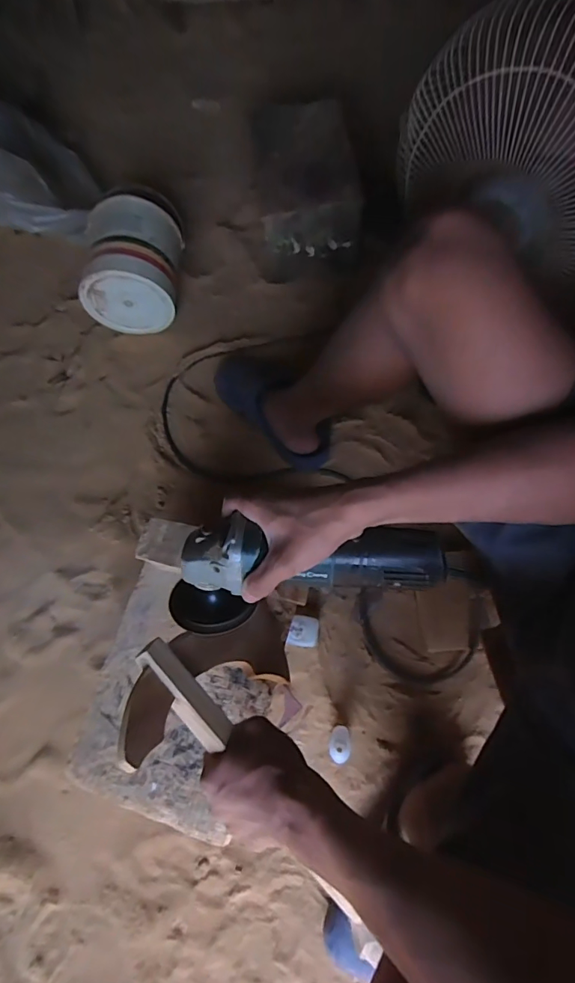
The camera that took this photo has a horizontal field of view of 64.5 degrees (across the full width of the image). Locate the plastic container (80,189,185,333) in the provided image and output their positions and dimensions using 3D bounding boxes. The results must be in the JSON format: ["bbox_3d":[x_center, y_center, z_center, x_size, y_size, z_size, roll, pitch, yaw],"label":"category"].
[{"bbox_3d":[-0.314,-0.494,0.956,0.180,0.186,0.269,1,66,3],"label":"plastic container"}]

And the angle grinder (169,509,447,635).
[{"bbox_3d":[0.012,0.078,0.436,0.271,0.084,0.093,-4,66,9],"label":"angle grinder"}]

